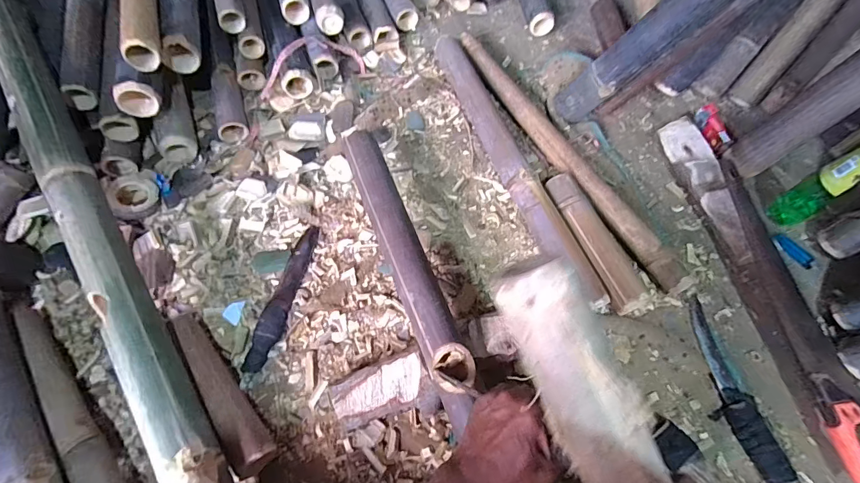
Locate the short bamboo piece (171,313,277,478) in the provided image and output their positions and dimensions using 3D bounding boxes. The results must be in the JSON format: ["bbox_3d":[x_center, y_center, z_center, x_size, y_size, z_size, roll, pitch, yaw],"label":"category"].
[{"bbox_3d":[-0.300,0.205,0.583,0.050,0.061,0.253,-35,69,-17],"label":"short bamboo piece"}]

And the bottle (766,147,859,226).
[{"bbox_3d":[0.663,-0.099,0.676,0.049,0.221,0.058,-25,66,-13],"label":"bottle"}]

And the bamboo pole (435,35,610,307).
[{"bbox_3d":[0.144,-0.164,0.782,0.060,0.064,0.647,-18,65,-10],"label":"bamboo pole"}]

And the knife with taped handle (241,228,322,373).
[{"bbox_3d":[-0.233,0.083,0.664,0.037,0.024,0.250,11,63,4],"label":"knife with taped handle"}]

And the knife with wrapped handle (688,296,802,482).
[{"bbox_3d":[0.445,0.219,0.608,0.060,0.035,0.286,-8,64,-5],"label":"knife with wrapped handle"}]

